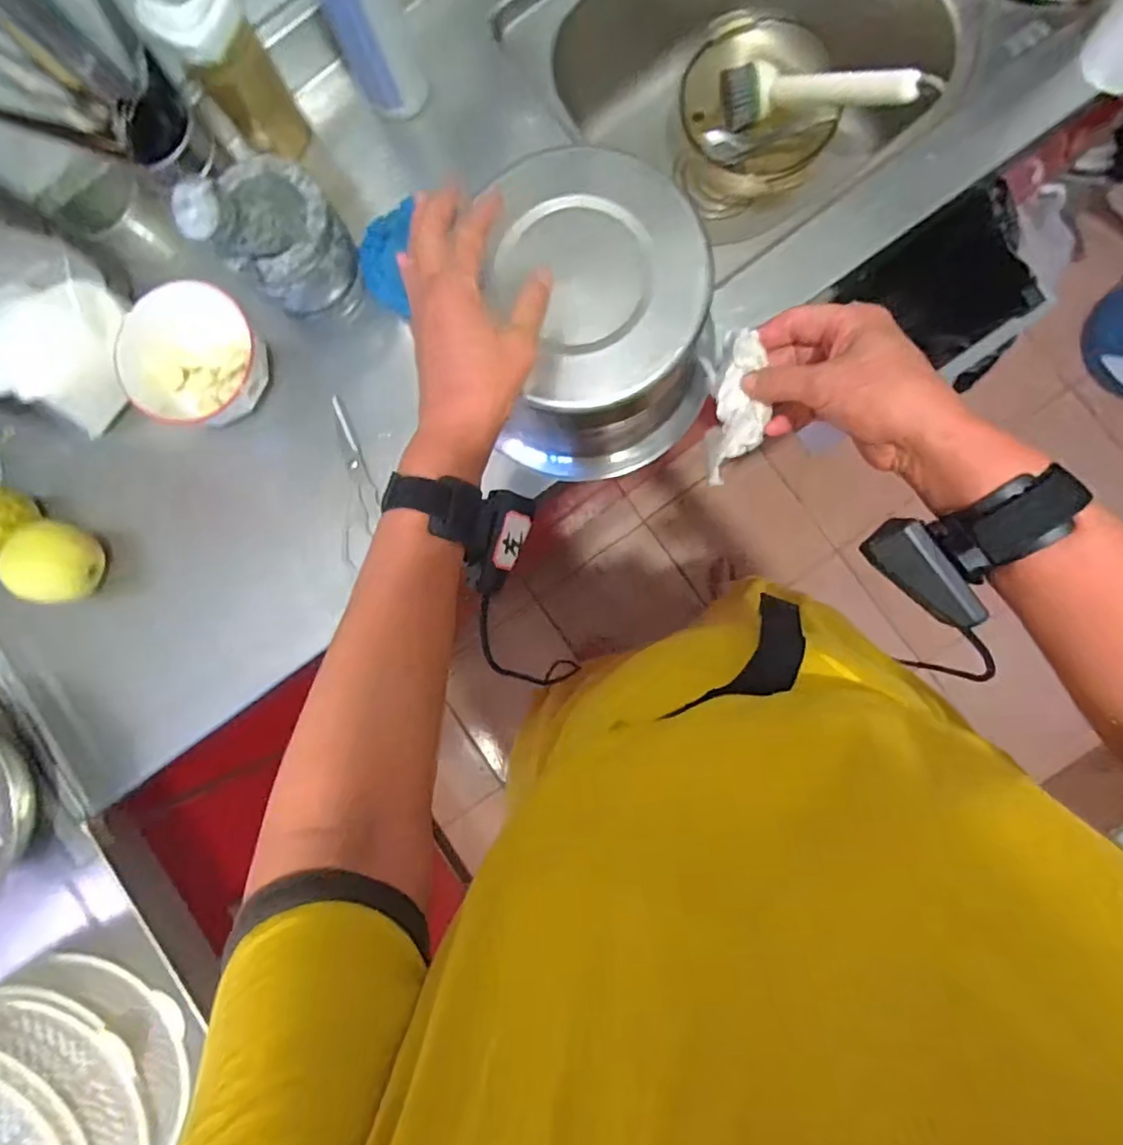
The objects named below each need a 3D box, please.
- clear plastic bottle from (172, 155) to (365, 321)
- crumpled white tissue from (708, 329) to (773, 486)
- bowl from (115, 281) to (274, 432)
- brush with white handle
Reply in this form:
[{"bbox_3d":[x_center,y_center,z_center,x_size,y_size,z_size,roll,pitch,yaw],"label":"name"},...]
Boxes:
[{"bbox_3d":[-0.236,-0.285,0.502,0.094,0.149,0.084,-38,85,2],"label":"clear plastic bottle"},{"bbox_3d":[0.119,-0.106,0.393,0.033,0.019,0.098,5,110,4],"label":"crumpled white tissue"},{"bbox_3d":[-0.329,-0.194,0.553,0.116,0.076,0.126,0,87,4],"label":"bowl"},{"bbox_3d":[0.274,-0.518,0.641,0.241,0.049,0.042,35,90,38],"label":"brush with white handle"}]

